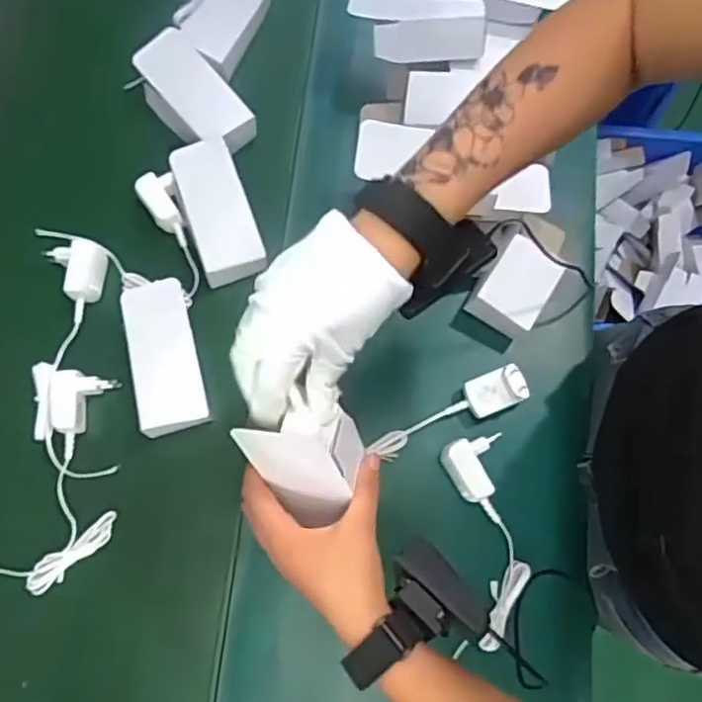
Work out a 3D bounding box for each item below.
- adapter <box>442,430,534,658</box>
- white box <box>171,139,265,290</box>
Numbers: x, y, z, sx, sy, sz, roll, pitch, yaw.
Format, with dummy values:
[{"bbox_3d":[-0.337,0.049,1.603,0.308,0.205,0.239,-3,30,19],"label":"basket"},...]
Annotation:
[{"bbox_3d":[0.130,0.182,0.613,0.071,0.042,0.194,-4,76,-2],"label":"adapter"},{"bbox_3d":[-0.142,-0.147,0.669,0.072,0.032,0.149,-20,77,-6],"label":"white box"}]

